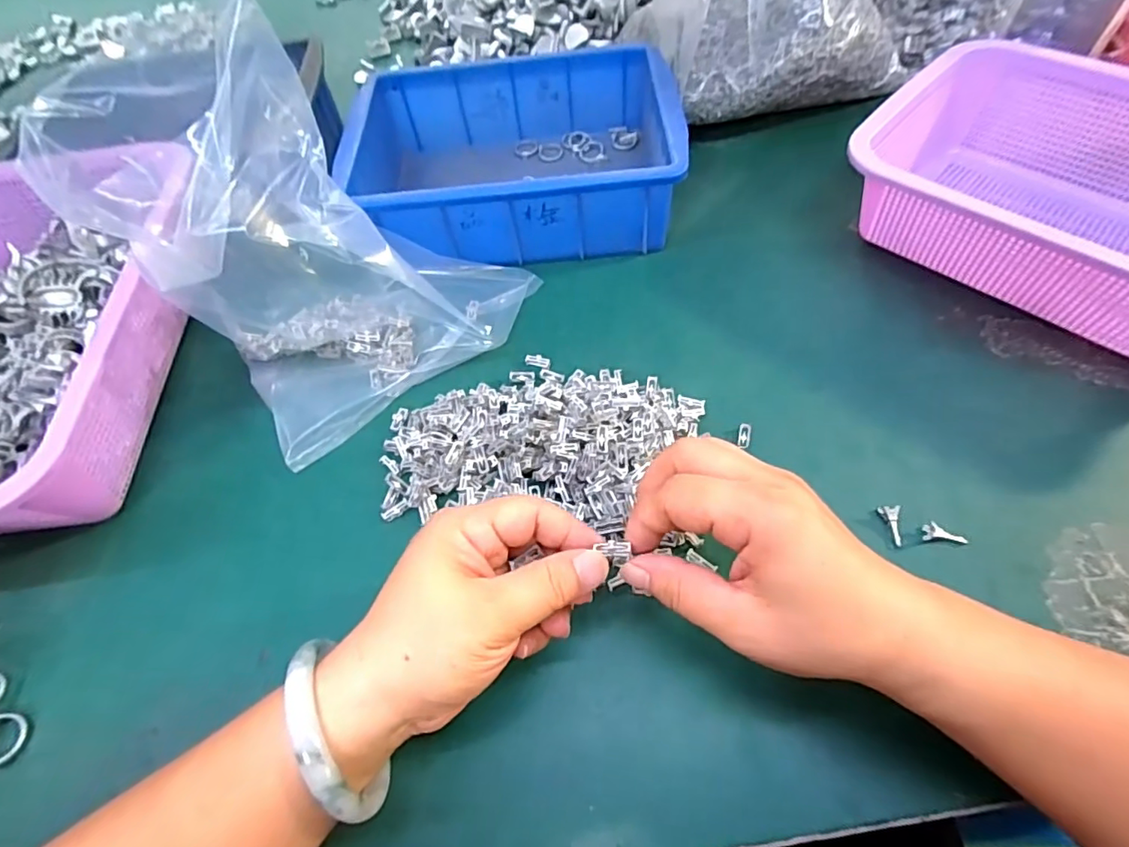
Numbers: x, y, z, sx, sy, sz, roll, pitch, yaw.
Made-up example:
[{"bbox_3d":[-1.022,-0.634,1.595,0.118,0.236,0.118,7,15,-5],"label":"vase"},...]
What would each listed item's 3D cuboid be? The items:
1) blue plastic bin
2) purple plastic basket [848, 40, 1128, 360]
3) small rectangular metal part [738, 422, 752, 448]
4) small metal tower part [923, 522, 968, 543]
[{"bbox_3d":[-0.040,-0.210,0.430,0.234,0.067,0.172,-6,59,1],"label":"blue plastic bin"},{"bbox_3d":[0.333,-0.139,0.352,0.176,0.082,0.262,-40,64,-18],"label":"purple plastic basket"},{"bbox_3d":[0.107,0.006,0.325,0.007,0.004,0.014,9,60,10],"label":"small rectangular metal part"},{"bbox_3d":[0.198,0.056,0.283,0.021,0.006,0.008,6,60,8],"label":"small metal tower part"}]

